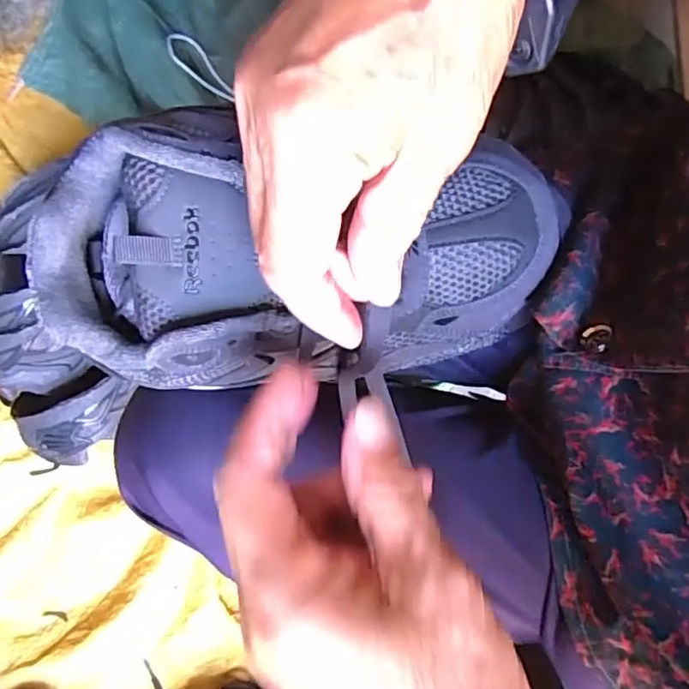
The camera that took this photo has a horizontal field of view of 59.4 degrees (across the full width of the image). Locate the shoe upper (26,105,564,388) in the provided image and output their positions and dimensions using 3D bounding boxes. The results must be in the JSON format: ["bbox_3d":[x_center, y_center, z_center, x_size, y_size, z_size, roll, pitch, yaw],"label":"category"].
[{"bbox_3d":[-0.019,-0.038,0.274,0.226,0.084,0.109,0,79,-7],"label":"shoe upper"}]

